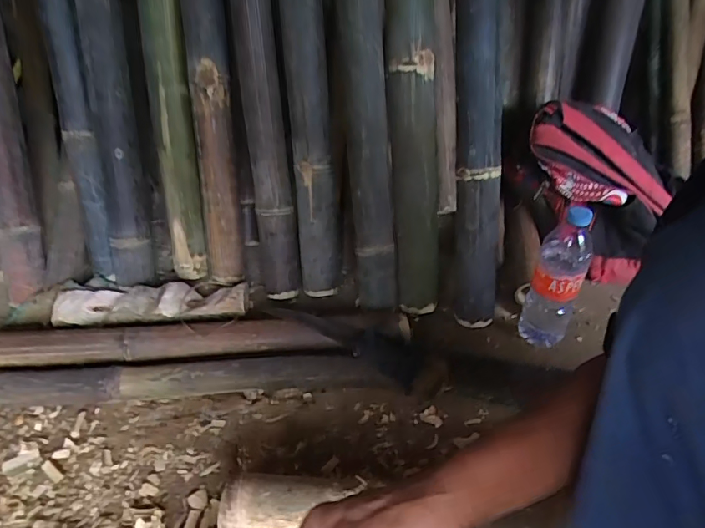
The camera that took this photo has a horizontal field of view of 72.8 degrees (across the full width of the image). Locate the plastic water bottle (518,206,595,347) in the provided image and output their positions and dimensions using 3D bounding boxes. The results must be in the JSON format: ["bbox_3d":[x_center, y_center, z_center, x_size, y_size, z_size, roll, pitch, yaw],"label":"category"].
[{"bbox_3d":[0.305,0.026,0.716,0.068,0.240,0.056,17,39,21],"label":"plastic water bottle"}]

